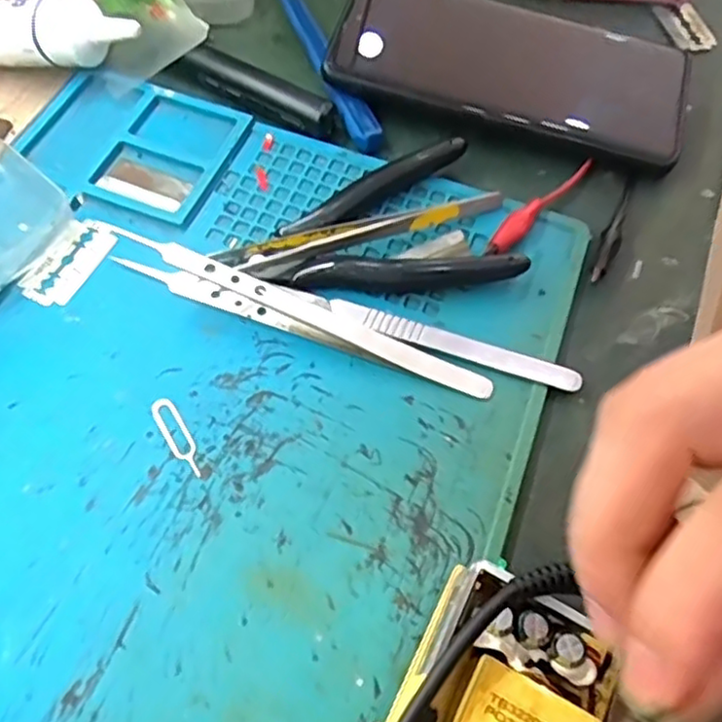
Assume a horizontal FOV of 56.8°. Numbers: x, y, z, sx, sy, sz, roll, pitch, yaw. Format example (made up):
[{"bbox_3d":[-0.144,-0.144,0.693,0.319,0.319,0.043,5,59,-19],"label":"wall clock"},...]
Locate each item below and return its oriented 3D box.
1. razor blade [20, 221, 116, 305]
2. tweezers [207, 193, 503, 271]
[{"bbox_3d":[-0.117,-0.040,0.268,0.022,0.004,0.040,25,64,11],"label":"razor blade"},{"bbox_3d":[0.002,-0.053,0.275,0.121,0.011,0.010,-15,64,-10],"label":"tweezers"}]

